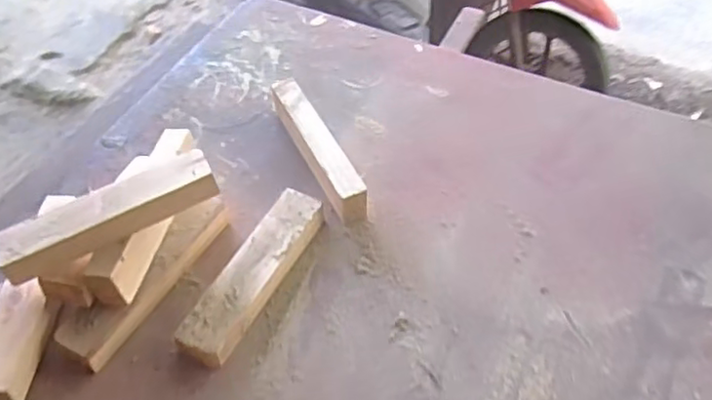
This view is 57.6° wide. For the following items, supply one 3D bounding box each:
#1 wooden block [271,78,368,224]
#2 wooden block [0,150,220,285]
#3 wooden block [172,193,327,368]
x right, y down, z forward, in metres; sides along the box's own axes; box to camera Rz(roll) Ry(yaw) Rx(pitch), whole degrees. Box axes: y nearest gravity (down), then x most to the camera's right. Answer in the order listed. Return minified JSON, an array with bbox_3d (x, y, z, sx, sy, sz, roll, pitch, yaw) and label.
[{"bbox_3d":[-0.055,-0.072,0.925,0.041,0.068,0.249,-22,53,-16],"label":"wooden block"},{"bbox_3d":[-0.281,0.016,0.739,0.241,0.043,0.051,-20,47,-21],"label":"wooden block"},{"bbox_3d":[-0.122,0.092,0.801,0.063,0.047,0.247,21,53,18],"label":"wooden block"}]

